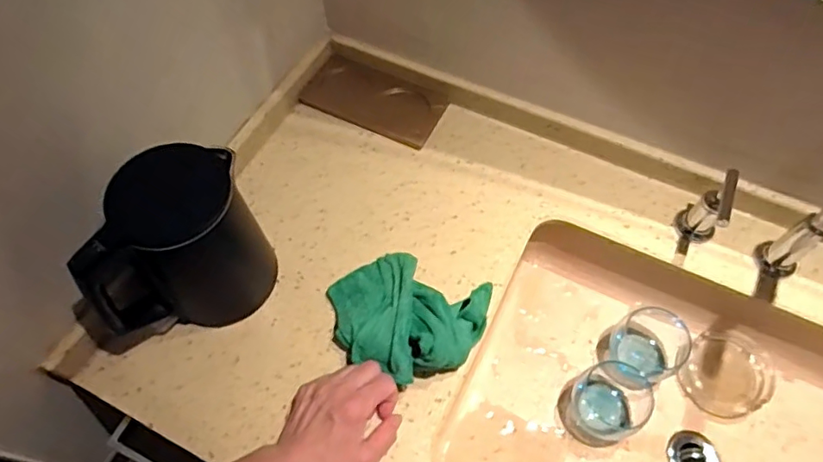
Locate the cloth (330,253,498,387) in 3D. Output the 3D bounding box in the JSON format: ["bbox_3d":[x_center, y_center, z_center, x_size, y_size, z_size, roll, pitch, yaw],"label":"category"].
[{"bbox_3d":[-0.009,0.084,0.613,0.173,0.066,0.140,25,63,13],"label":"cloth"}]

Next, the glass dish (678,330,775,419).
[{"bbox_3d":[0.415,0.184,0.715,0.107,0.038,0.104,0,60,-1],"label":"glass dish"}]

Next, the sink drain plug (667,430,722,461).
[{"bbox_3d":[0.352,0.281,0.684,0.062,0.014,0.059,22,62,11],"label":"sink drain plug"}]

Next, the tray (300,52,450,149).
[{"bbox_3d":[-0.053,-0.195,0.810,0.194,0.021,0.099,24,62,12],"label":"tray"}]

